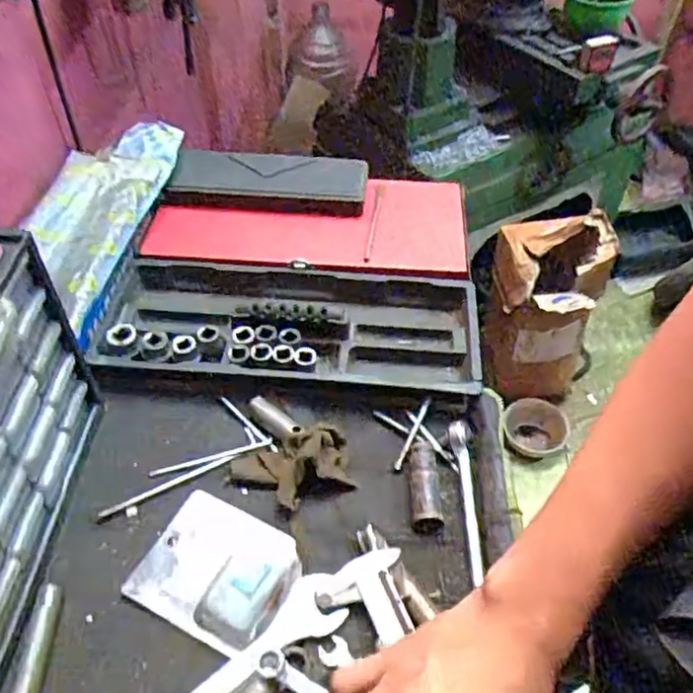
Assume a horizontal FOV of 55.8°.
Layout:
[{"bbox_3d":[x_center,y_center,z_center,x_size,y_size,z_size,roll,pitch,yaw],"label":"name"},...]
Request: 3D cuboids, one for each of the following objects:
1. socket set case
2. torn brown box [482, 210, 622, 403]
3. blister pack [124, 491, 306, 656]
[{"bbox_3d":[-0.054,-0.096,0.744,0.385,0.064,0.346,2,47,2],"label":"socket set case"},{"bbox_3d":[0.422,-0.058,1.455,0.253,0.455,0.179,1,47,1],"label":"torn brown box"},{"bbox_3d":[-0.105,0.175,0.527,0.121,0.021,0.101,21,50,19],"label":"blister pack"}]

